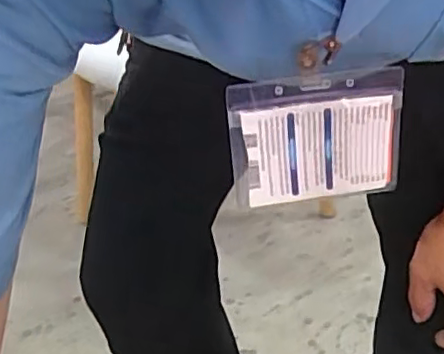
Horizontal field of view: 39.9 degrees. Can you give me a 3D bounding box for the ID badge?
[{"bbox_3d":[0.055,-0.022,0.362,0.100,0.081,0.007,-5,28,-4],"label":"ID badge"}]

